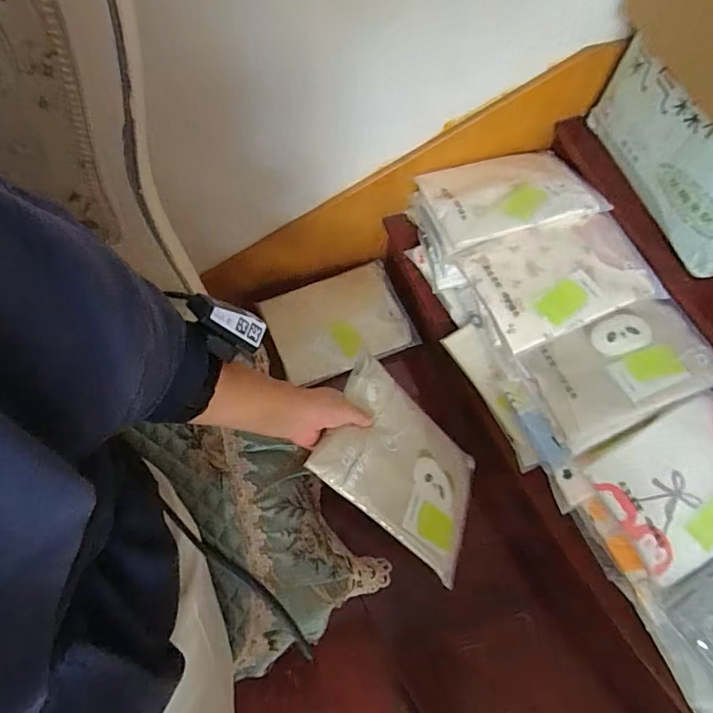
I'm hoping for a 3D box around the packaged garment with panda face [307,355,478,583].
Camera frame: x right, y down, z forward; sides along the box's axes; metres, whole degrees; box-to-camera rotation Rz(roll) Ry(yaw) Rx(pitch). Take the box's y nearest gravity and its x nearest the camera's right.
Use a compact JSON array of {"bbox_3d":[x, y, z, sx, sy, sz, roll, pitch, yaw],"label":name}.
[{"bbox_3d":[0.069,0.147,0.637,0.265,0.030,0.198,41,49,-18],"label":"packaged garment with panda face"}]

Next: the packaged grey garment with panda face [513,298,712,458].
[{"bbox_3d":[0.365,0.016,0.655,0.228,0.030,0.152,-24,72,-9],"label":"packaged grey garment with panda face"}]

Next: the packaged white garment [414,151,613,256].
[{"bbox_3d":[0.235,-0.258,0.763,0.239,0.066,0.177,-13,71,-5],"label":"packaged white garment"}]

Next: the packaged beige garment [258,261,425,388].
[{"bbox_3d":[-0.040,-0.070,0.969,0.266,0.045,0.208,-19,71,-7],"label":"packaged beige garment"}]

